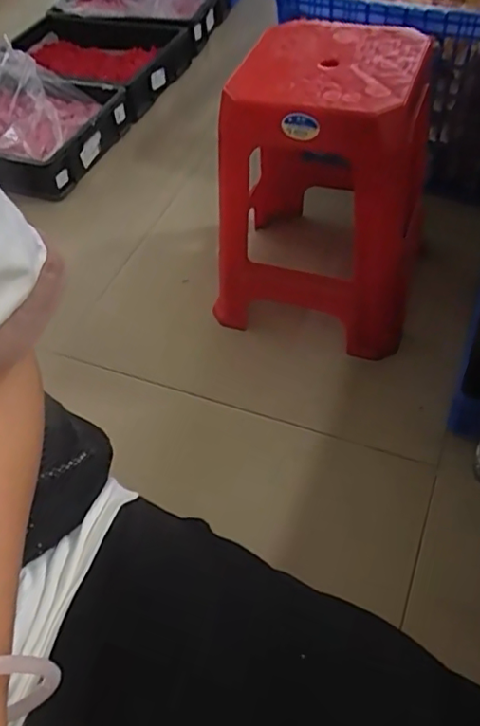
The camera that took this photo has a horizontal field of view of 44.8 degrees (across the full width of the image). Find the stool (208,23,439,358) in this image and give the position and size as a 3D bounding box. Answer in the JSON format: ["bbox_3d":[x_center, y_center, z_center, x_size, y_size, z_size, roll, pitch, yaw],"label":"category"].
[{"bbox_3d":[0.166,-0.344,1.125,0.376,0.465,0.382,12,54,15],"label":"stool"}]

